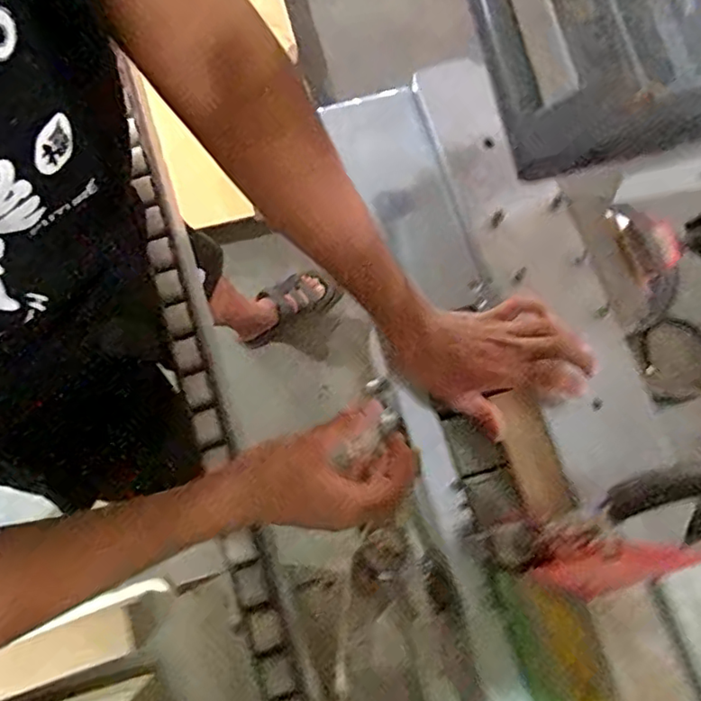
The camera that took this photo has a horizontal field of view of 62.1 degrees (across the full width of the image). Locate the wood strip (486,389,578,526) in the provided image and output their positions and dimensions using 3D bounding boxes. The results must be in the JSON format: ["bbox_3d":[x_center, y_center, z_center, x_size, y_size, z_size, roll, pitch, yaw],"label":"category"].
[{"bbox_3d":[0.180,0.105,0.577,0.046,0.005,0.123,-21,81,12],"label":"wood strip"}]

